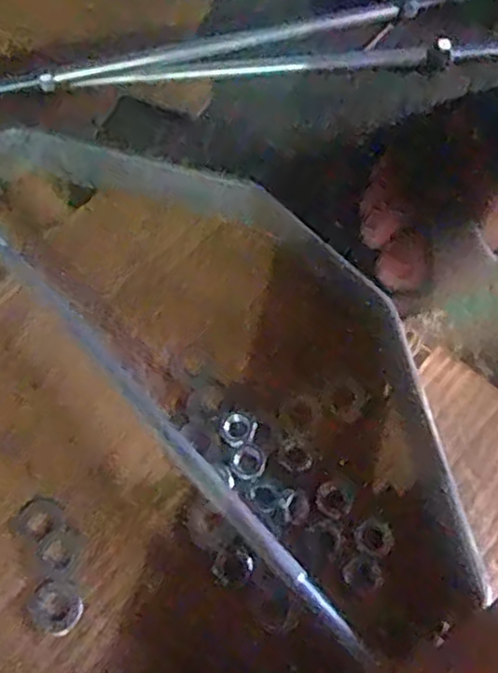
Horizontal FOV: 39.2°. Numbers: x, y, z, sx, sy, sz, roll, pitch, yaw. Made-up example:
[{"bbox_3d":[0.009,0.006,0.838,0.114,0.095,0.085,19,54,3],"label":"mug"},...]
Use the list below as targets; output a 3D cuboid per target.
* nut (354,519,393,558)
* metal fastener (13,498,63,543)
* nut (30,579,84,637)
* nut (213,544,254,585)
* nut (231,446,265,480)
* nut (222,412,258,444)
[{"bbox_3d":[0.064,0.102,0.357,0.018,0.008,0.018,0,67,0],"label":"nut"},{"bbox_3d":[-0.111,0.096,0.369,0.024,0.004,0.021,-40,73,-15],"label":"metal fastener"},{"bbox_3d":[-0.098,0.137,0.354,0.026,0.004,0.024,31,70,12],"label":"nut"},{"bbox_3d":[-0.008,0.115,0.353,0.020,0.004,0.019,0,67,0],"label":"nut"},{"bbox_3d":[-0.001,0.066,0.369,0.017,0.004,0.017,0,67,0],"label":"nut"},{"bbox_3d":[-0.005,0.051,0.381,0.019,0.011,0.016,-10,68,-4],"label":"nut"}]

